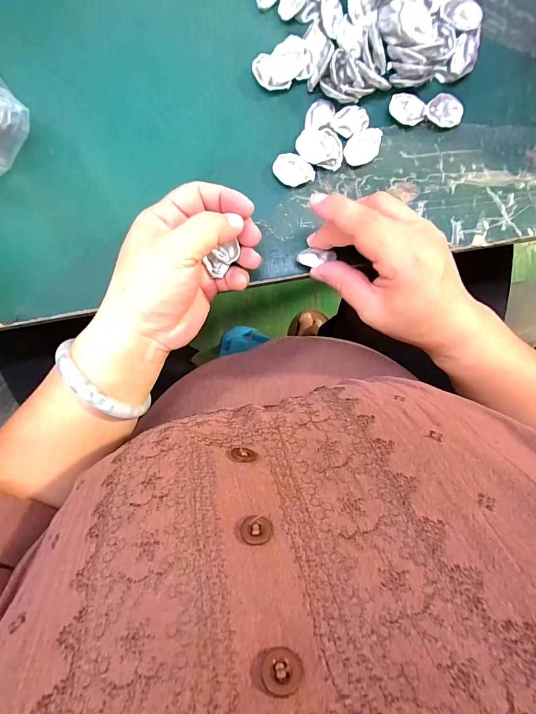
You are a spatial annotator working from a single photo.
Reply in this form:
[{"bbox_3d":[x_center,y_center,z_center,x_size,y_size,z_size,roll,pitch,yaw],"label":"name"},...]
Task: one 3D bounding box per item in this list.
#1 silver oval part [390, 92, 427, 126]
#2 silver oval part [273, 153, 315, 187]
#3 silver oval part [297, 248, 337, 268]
[{"bbox_3d":[0.102,-0.182,0.258,0.027,0.007,0.018,29,93,0],"label":"silver oval part"},{"bbox_3d":[0.019,-0.138,0.263,0.031,0.008,0.019,28,93,0],"label":"silver oval part"},{"bbox_3d":[0.036,-0.074,0.258,0.028,0.005,0.013,-8,92,0],"label":"silver oval part"}]

